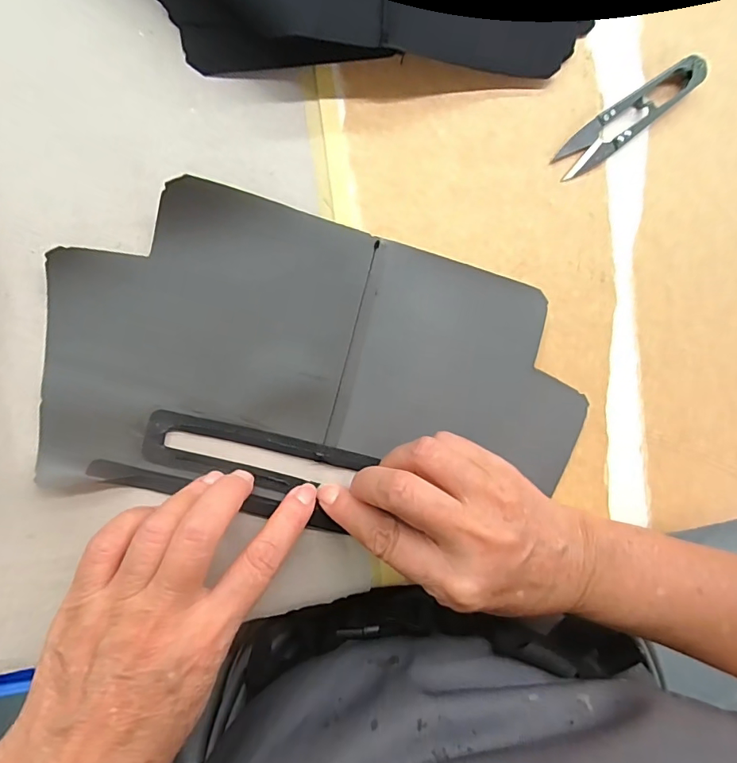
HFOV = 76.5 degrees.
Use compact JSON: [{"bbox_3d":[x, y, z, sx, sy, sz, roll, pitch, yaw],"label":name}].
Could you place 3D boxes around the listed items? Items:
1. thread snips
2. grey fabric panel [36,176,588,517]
[{"bbox_3d":[0.154,-0.156,0.273,0.105,0.011,0.022,-37,98,-5],"label":"thread snips"},{"bbox_3d":[-0.019,-0.006,0.261,0.287,0.008,0.156,10,92,-10],"label":"grey fabric panel"}]

